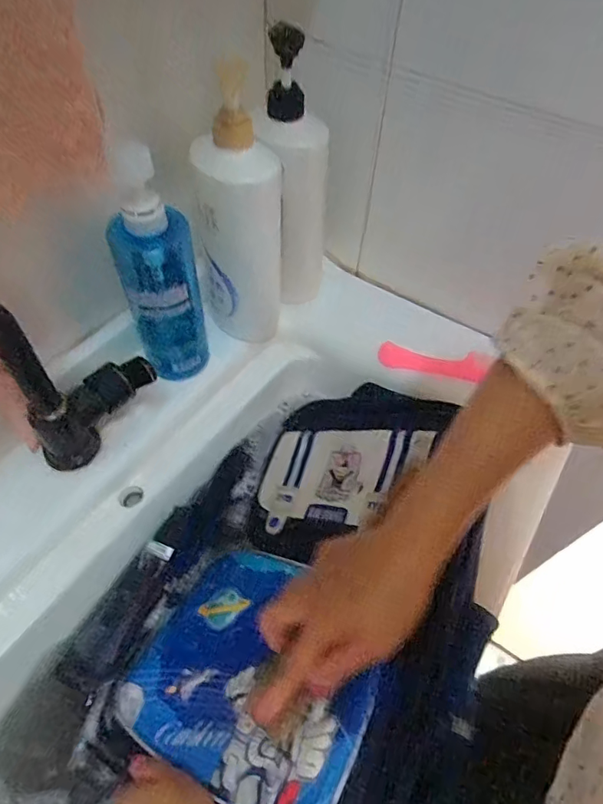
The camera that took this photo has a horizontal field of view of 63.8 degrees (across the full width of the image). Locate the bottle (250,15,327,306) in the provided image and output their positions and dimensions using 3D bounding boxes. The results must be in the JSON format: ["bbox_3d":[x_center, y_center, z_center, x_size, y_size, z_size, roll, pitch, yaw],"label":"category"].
[{"bbox_3d":[-0.009,-0.232,0.509,0.077,0.248,0.062,-1,53,-4],"label":"bottle"}]

